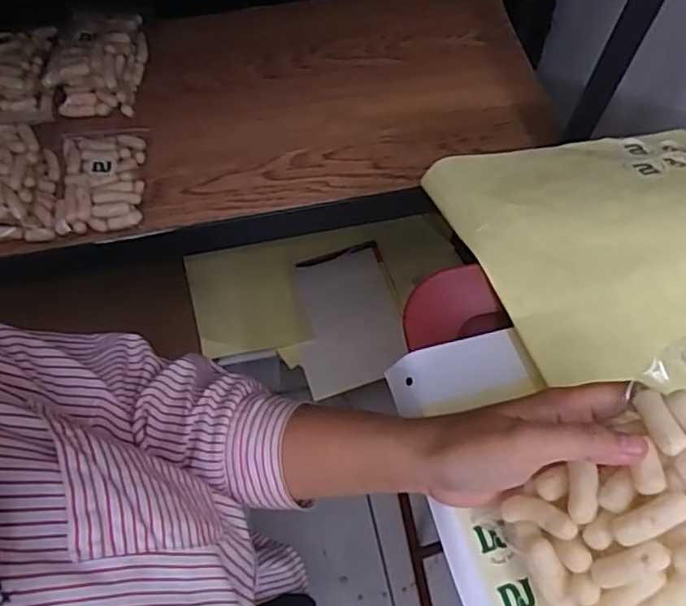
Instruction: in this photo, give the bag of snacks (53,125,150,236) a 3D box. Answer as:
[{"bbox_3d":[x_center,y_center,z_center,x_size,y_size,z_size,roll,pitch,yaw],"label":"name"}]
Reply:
[{"bbox_3d":[-0.240,-0.124,0.620,0.082,0.025,0.118,-6,63,-3],"label":"bag of snacks"}]

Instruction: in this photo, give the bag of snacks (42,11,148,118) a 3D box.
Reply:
[{"bbox_3d":[-0.268,-0.260,0.668,0.093,0.063,0.109,1,63,0],"label":"bag of snacks"}]

